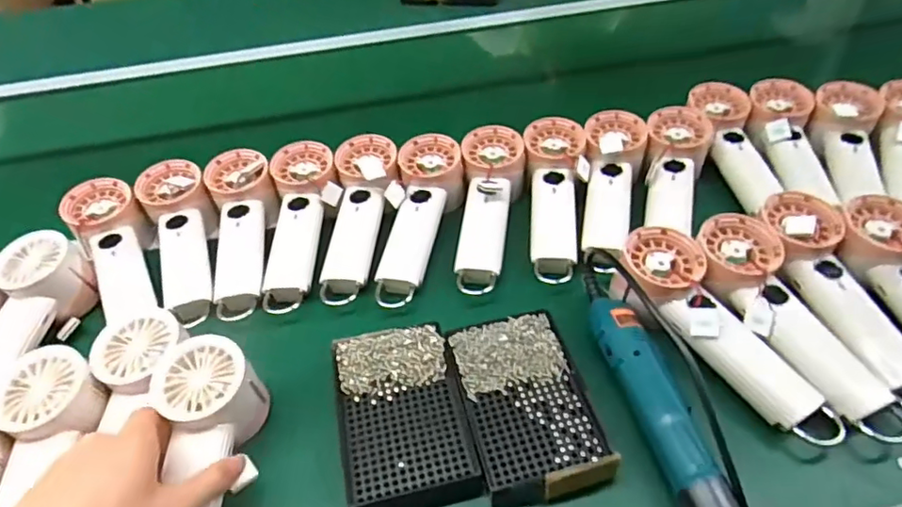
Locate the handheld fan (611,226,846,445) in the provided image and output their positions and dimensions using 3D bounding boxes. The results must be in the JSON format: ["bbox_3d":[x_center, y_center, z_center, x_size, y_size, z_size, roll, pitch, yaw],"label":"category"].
[{"bbox_3d":[0.198,0.062,0.435,0.066,0.043,0.195,-25,59,-20],"label":"handheld fan"}]

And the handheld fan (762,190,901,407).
[{"bbox_3d":[0.305,0.032,0.449,0.052,0.034,0.189,-9,55,-4],"label":"handheld fan"}]

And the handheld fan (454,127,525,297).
[{"bbox_3d":[0.035,-0.045,0.559,0.060,0.031,0.190,4,59,9],"label":"handheld fan"}]

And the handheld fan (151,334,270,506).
[{"bbox_3d":[-0.166,0.152,0.377,0.062,0.047,0.195,-3,58,2],"label":"handheld fan"}]

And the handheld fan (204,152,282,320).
[{"bbox_3d":[-0.199,-0.021,0.556,0.064,0.035,0.191,-9,57,-4],"label":"handheld fan"}]

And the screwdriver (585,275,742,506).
[{"bbox_3d":[0.148,0.111,0.395,0.038,0.029,0.254,-12,44,-7],"label":"screwdriver"}]

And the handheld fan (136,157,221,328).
[{"bbox_3d":[-0.260,-0.019,0.557,0.070,0.040,0.177,-17,59,-12],"label":"handheld fan"}]

